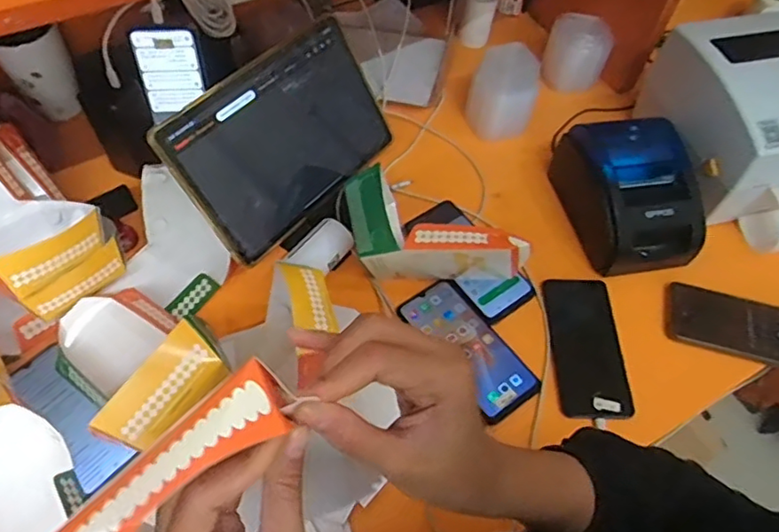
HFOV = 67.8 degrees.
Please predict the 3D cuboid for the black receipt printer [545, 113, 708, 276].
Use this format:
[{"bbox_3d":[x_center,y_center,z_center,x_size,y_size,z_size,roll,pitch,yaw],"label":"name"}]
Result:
[{"bbox_3d":[0.289,-0.089,0.708,0.123,0.119,0.186,-11,58,-10],"label":"black receipt printer"}]

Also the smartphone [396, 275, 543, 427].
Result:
[{"bbox_3d":[0.086,0.086,0.634,0.066,0.013,0.167,-32,64,-21],"label":"smartphone"}]

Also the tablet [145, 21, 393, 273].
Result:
[{"bbox_3d":[-0.111,-0.139,0.637,0.016,0.171,0.255,17,54,47],"label":"tablet"}]

